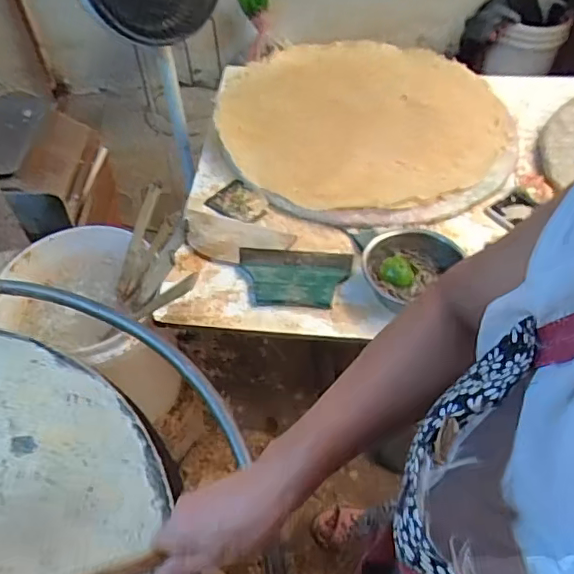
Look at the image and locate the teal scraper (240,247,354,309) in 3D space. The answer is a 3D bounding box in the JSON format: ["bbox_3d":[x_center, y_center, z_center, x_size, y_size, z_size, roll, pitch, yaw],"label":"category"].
[{"bbox_3d":[0.011,-0.022,0.937,0.185,0.014,0.131,3,51,5],"label":"teal scraper"}]

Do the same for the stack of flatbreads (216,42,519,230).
[{"bbox_3d":[0.150,-0.369,1.196,0.646,0.037,0.590,36,61,27],"label":"stack of flatbreads"}]

